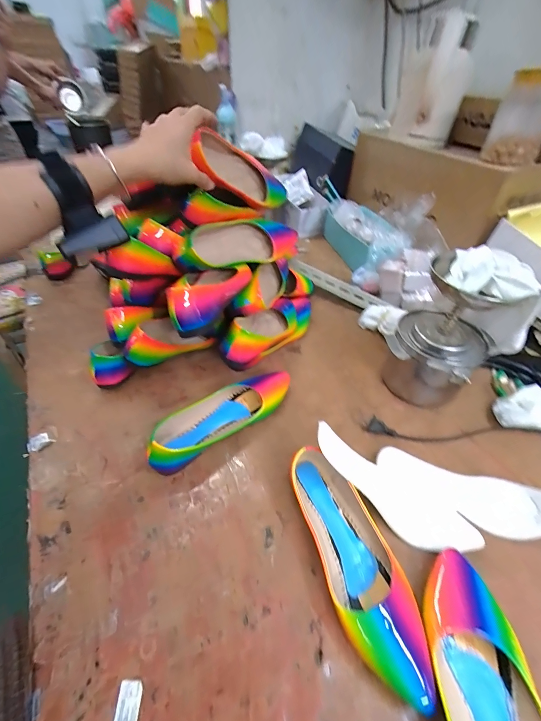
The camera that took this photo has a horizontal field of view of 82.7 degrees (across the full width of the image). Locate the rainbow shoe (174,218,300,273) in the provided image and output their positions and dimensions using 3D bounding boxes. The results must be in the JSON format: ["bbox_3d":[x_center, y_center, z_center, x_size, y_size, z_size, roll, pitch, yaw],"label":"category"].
[{"bbox_3d":[-0.061,-0.200,0.542,0.214,0.070,0.072,-32,54,-31],"label":"rainbow shoe"}]

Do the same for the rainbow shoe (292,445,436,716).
[{"bbox_3d":[0.093,0.220,0.351,0.084,0.052,0.249,-12,46,-15],"label":"rainbow shoe"}]

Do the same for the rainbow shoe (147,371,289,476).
[{"bbox_3d":[-0.073,0.083,0.483,0.249,0.056,0.085,-32,54,-31],"label":"rainbow shoe"}]

